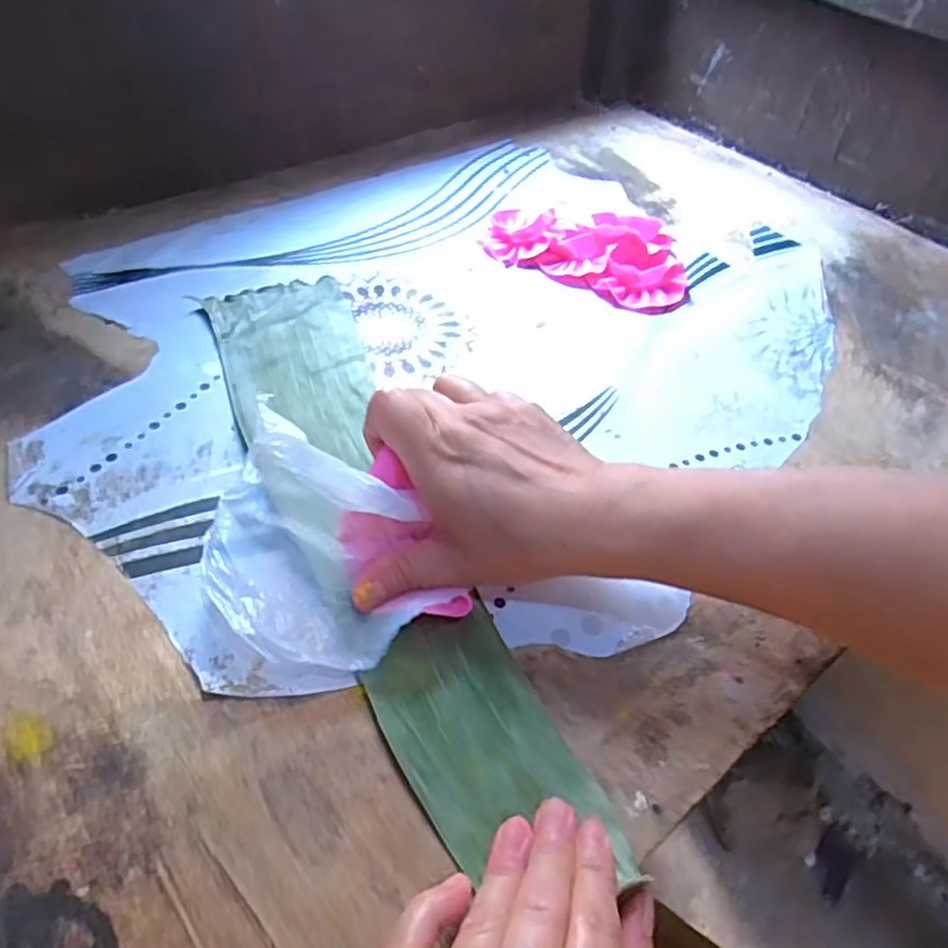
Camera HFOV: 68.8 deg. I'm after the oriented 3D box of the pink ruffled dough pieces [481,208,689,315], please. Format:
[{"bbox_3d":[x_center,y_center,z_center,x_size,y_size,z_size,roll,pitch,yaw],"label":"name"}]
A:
[{"bbox_3d":[0.083,-0.166,0.512,0.148,0.025,0.089,14,49,7],"label":"pink ruffled dough pieces"}]

